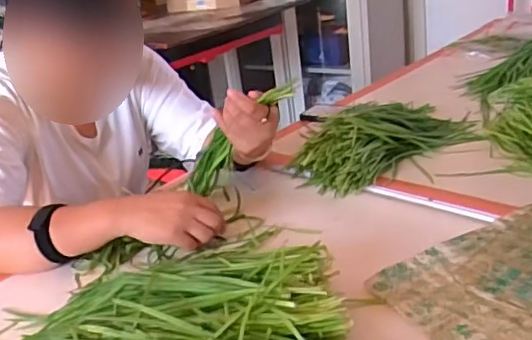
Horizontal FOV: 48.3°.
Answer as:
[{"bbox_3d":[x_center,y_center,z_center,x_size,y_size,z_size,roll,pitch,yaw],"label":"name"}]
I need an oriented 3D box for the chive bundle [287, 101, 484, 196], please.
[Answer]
[{"bbox_3d":[0.201,-0.072,0.959,0.343,0.079,0.149,-21,27,-27],"label":"chive bundle"}]

